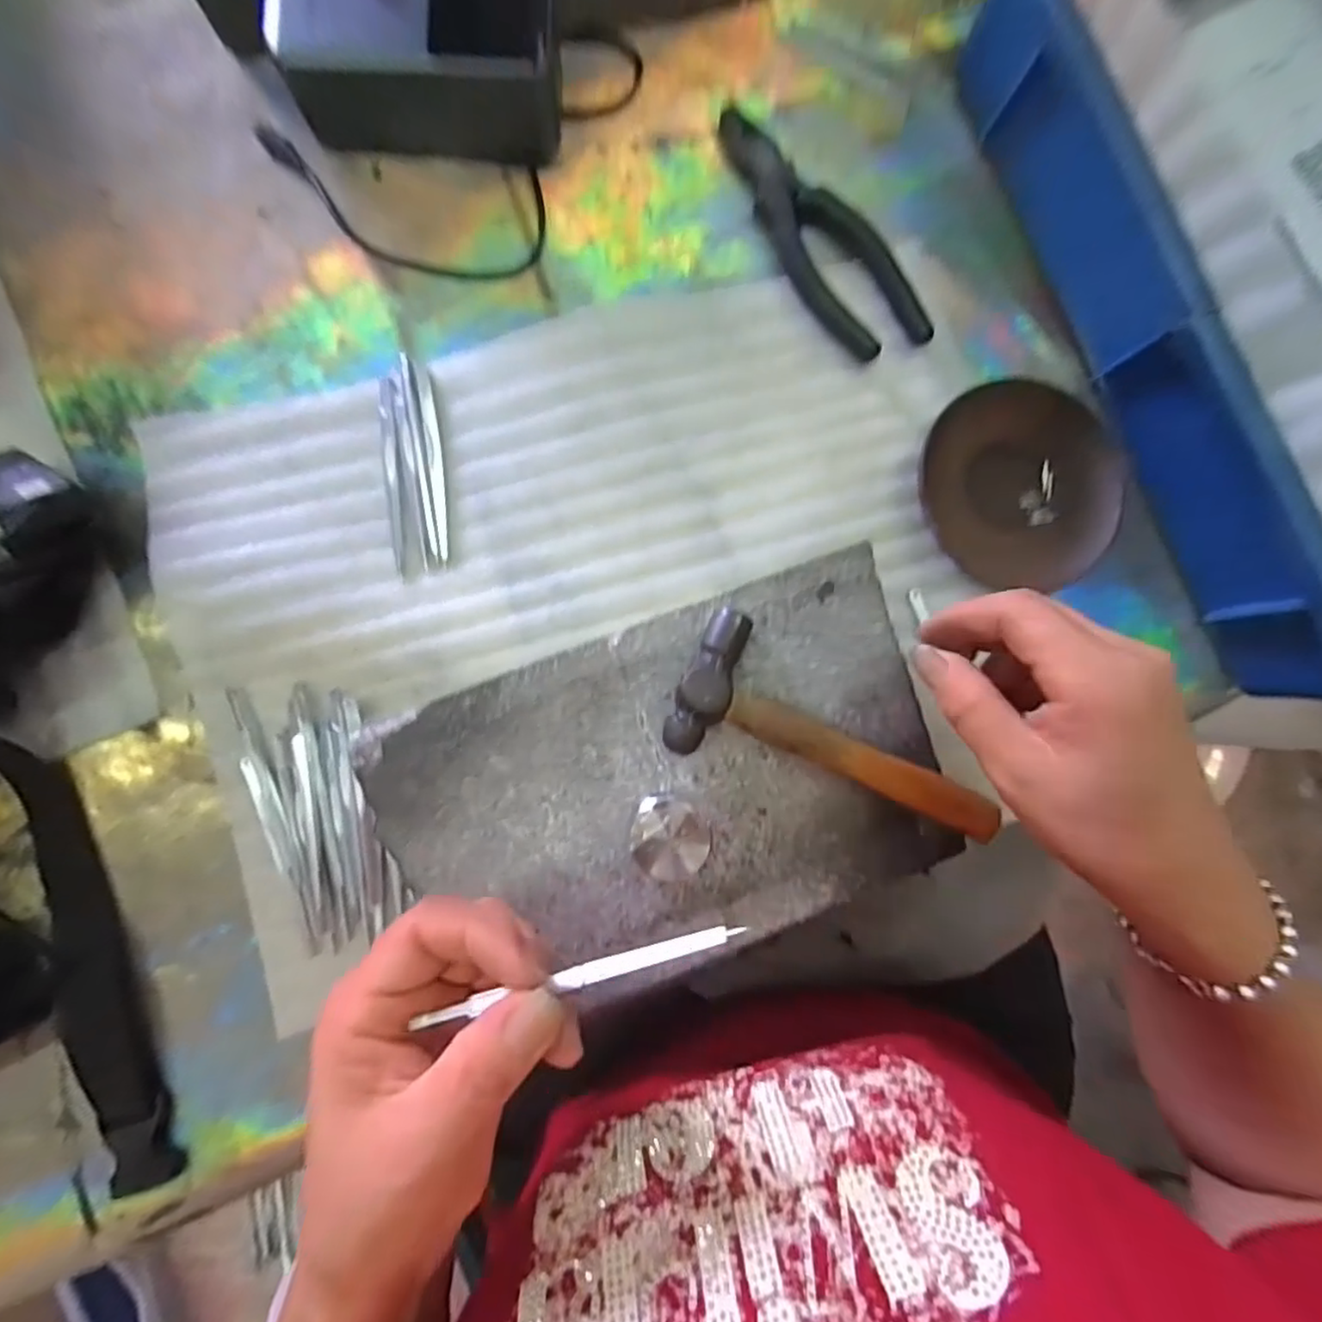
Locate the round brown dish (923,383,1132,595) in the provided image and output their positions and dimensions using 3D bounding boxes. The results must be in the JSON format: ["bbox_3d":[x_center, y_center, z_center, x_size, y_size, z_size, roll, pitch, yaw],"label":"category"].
[{"bbox_3d":[0.200,-0.099,0.353,0.110,0.010,0.114,0,87,-4],"label":"round brown dish"}]

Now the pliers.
[{"bbox_3d":[0.083,-0.236,0.349,0.049,0.012,0.164,-36,90,-5],"label":"pliers"}]

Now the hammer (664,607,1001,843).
[{"bbox_3d":[0.081,0.037,0.277,0.153,0.022,0.061,25,86,-3],"label":"hammer"}]

